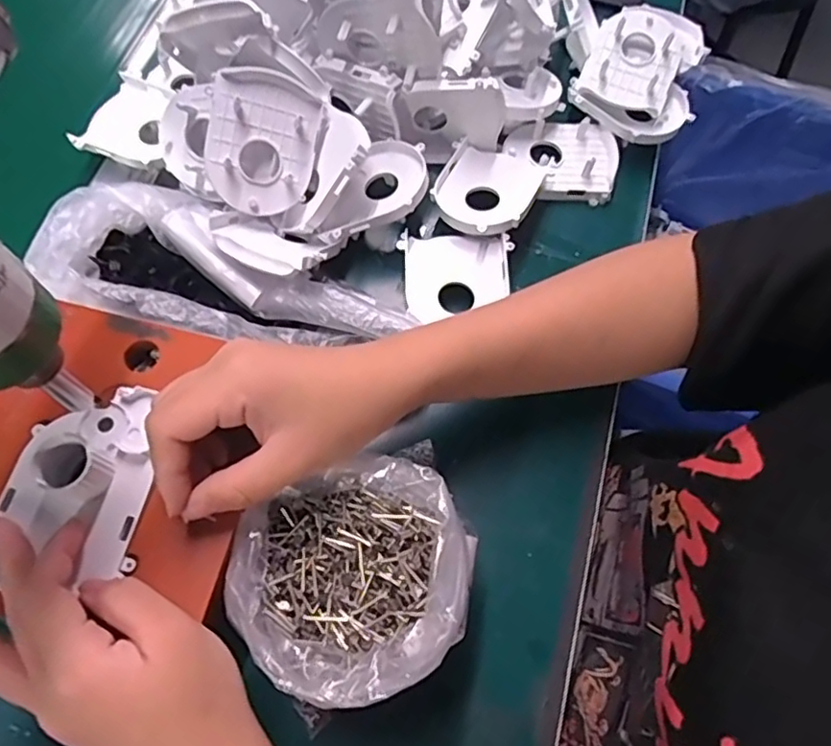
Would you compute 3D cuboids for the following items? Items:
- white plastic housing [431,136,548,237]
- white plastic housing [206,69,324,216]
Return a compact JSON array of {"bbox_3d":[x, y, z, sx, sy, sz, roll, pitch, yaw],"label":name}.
[{"bbox_3d":[0.049,-0.128,0.432,0.067,0.026,0.084,23,68,7],"label":"white plastic housing"},{"bbox_3d":[-0.095,-0.141,0.388,0.065,0.013,0.079,13,100,-18],"label":"white plastic housing"}]

